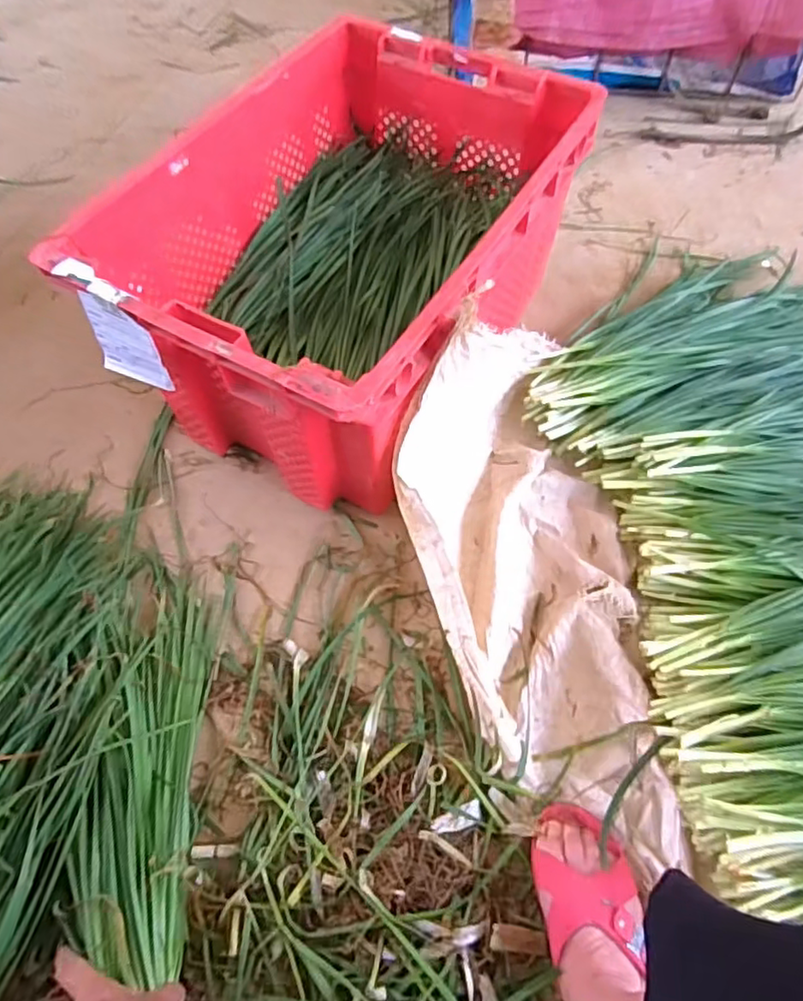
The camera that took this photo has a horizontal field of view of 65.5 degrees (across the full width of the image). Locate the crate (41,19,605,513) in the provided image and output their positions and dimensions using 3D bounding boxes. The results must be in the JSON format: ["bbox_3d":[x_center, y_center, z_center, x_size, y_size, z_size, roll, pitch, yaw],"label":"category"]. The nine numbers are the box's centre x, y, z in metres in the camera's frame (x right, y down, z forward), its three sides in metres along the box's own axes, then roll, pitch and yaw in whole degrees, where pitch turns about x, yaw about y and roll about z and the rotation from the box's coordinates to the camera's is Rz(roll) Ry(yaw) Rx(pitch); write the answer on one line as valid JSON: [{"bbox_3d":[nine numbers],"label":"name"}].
[{"bbox_3d":[-0.061,-0.321,0.847,0.412,0.277,0.614,26,64,13],"label":"crate"}]

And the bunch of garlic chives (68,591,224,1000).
[{"bbox_3d":[-0.275,0.286,0.687,0.102,0.055,0.383,-3,53,-1],"label":"bunch of garlic chives"}]

